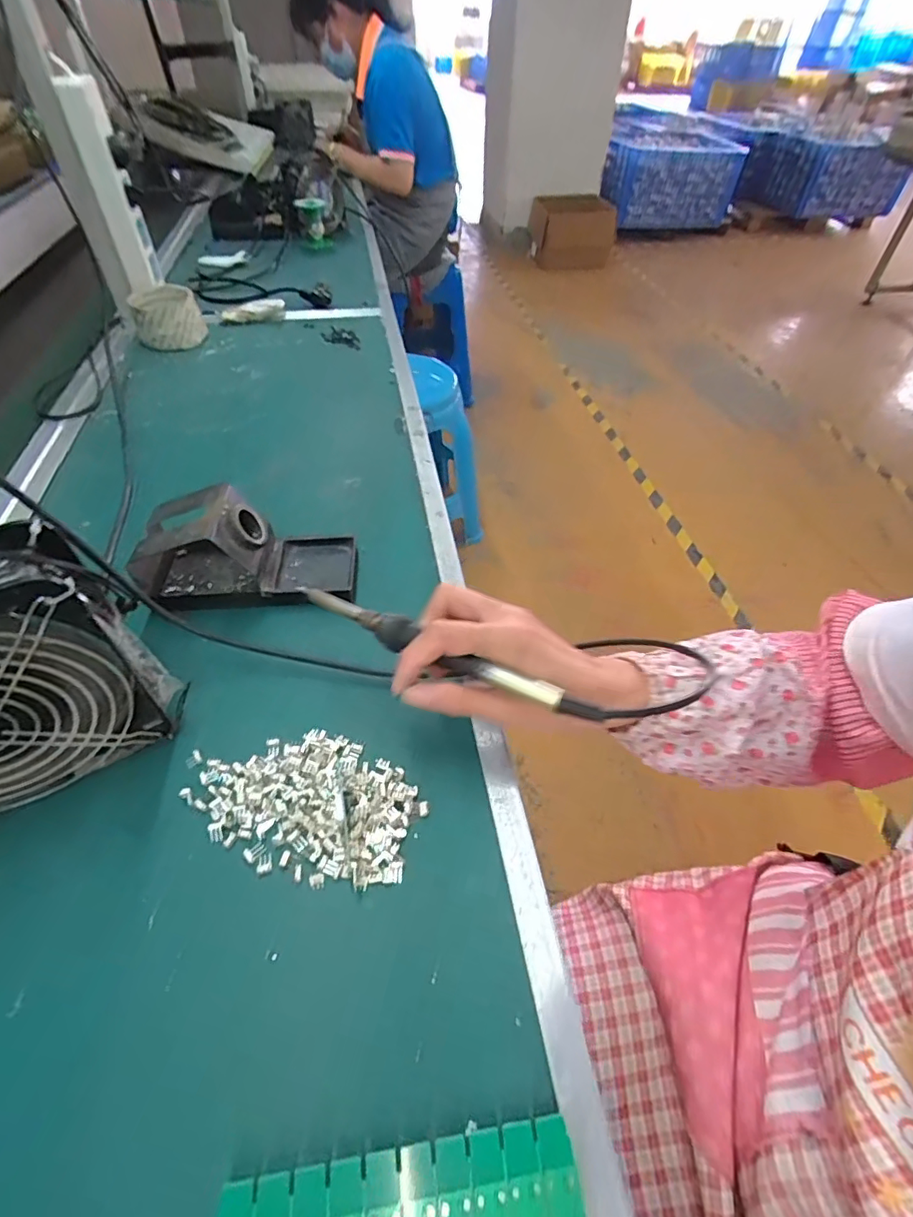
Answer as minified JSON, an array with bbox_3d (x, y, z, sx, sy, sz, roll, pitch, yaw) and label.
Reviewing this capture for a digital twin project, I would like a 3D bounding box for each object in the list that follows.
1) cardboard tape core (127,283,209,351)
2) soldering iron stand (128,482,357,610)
[{"bbox_3d":[-0.407,-0.413,0.753,0.090,0.052,0.096,-17,51,-16],"label":"cardboard tape core"},{"bbox_3d":[-0.166,-0.048,0.424,0.165,0.073,0.075,-2,48,-3],"label":"soldering iron stand"}]

